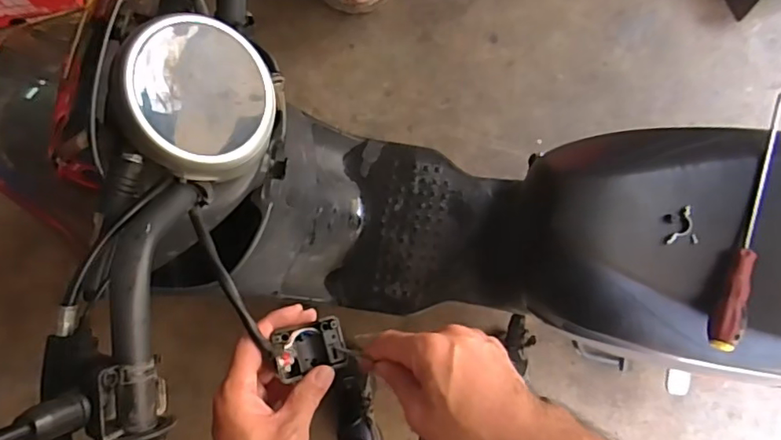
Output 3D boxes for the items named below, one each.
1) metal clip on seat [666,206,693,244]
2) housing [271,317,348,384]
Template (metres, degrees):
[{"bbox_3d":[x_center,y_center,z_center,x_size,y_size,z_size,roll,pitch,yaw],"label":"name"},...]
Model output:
[{"bbox_3d":[0.341,0.008,0.627,0.018,0.008,0.049,30,85,6],"label":"metal clip on seat"},{"bbox_3d":[-0.061,0.099,0.420,0.049,0.027,0.037,-13,72,-10],"label":"housing"}]

